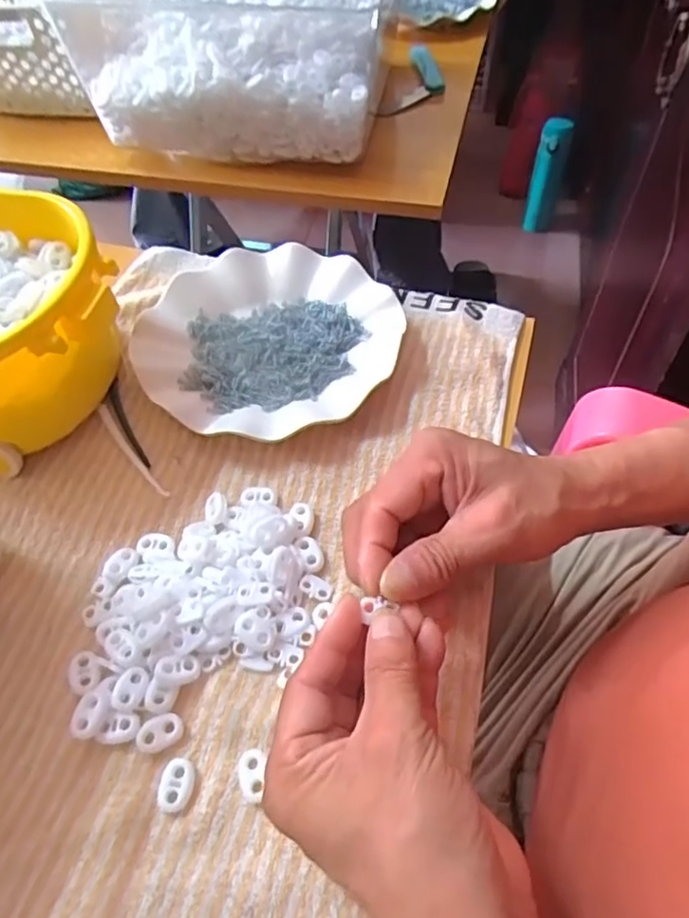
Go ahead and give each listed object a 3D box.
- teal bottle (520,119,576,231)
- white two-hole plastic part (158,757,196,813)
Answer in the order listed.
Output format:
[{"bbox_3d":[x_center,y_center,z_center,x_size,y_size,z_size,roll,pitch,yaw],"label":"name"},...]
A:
[{"bbox_3d":[0.433,-0.601,1.290,0.065,0.232,0.065,14,57,13],"label":"teal bottle"},{"bbox_3d":[-0.078,0.153,0.284,0.016,0.005,0.022,11,56,9],"label":"white two-hole plastic part"}]

